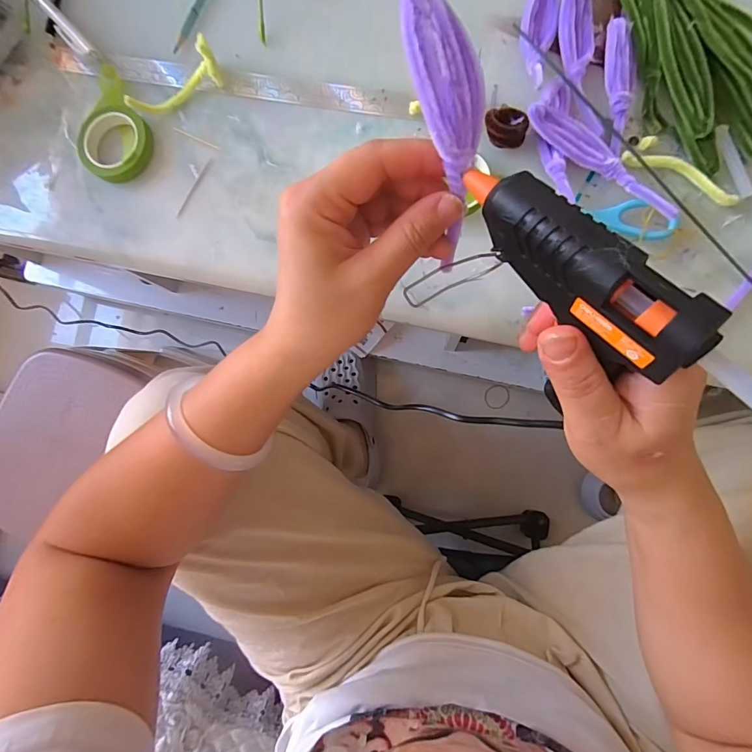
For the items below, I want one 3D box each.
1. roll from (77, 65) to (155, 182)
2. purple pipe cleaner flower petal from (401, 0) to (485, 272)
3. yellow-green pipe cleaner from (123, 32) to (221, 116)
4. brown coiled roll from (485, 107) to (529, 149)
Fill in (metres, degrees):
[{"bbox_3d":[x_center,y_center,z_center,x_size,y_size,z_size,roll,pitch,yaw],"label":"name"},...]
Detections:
[{"bbox_3d":[-0.233,-0.214,0.358,0.062,0.014,0.098,-26,82,4],"label":"roll"},{"bbox_3d":[0.034,-0.108,0.182,0.028,0.024,0.113,-13,107,6],"label":"purple pipe cleaner flower petal"},{"bbox_3d":[-0.173,-0.249,0.349,0.084,0.026,0.026,-26,82,4],"label":"yellow-green pipe cleaner"},{"bbox_3d":[0.100,-0.192,0.316,0.032,0.022,0.032,-1,84,7],"label":"brown coiled roll"}]

